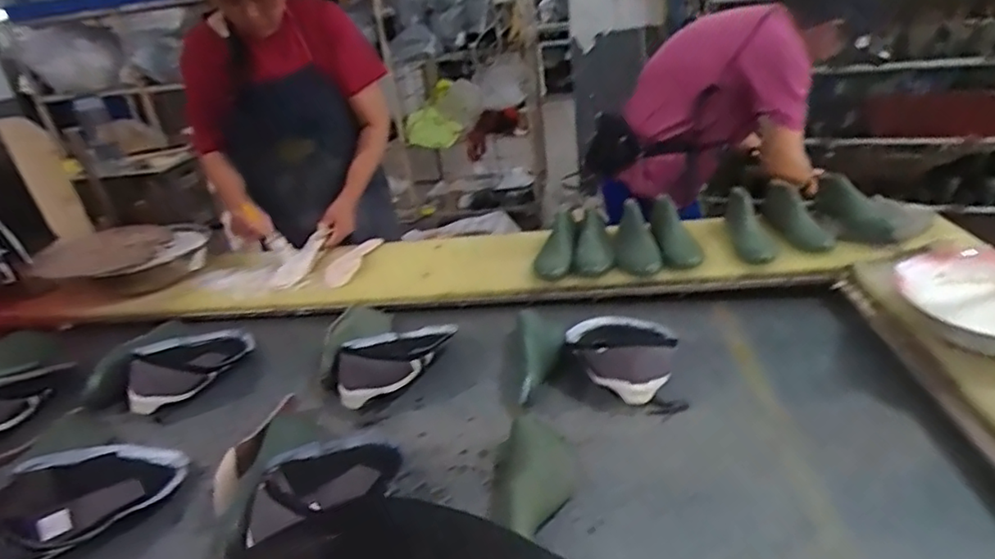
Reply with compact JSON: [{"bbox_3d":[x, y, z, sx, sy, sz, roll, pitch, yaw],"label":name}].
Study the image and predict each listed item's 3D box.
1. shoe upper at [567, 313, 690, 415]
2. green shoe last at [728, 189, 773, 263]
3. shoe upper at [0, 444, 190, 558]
[{"bbox_3d":[0.194,0.100,0.942,0.158,0.094,0.229,-3,27,8],"label":"shoe upper"},{"bbox_3d":[0.484,-0.107,1.156,0.069,0.082,0.178,-4,27,7],"label":"green shoe last"},{"bbox_3d":[-0.566,0.294,0.801,0.260,0.075,0.163,-19,30,-23],"label":"shoe upper"}]

